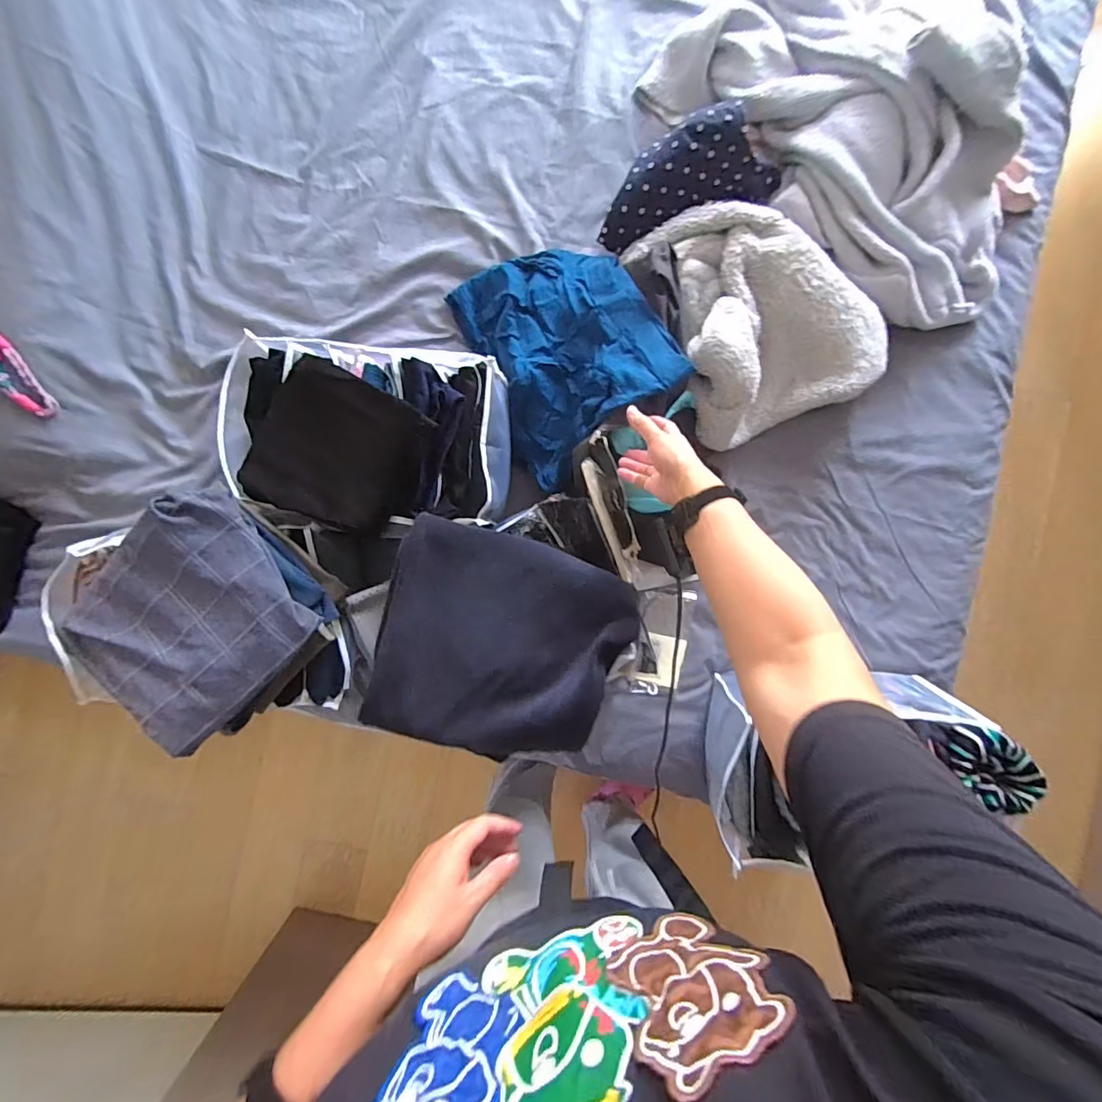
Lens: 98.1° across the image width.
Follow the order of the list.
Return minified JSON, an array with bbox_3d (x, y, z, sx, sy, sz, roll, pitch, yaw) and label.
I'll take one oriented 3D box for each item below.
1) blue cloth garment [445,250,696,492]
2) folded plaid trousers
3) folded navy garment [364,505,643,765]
[{"bbox_3d":[0.019,-0.328,0.758,0.258,0.223,0.388,-26,90,-1],"label":"blue cloth garment"},{"bbox_3d":[-0.465,0.091,0.615,0.259,0.053,0.296,45,89,-1],"label":"folded plaid trousers"},{"bbox_3d":[-0.068,0.108,0.544,0.281,0.066,0.246,22,89,-1],"label":"folded navy garment"}]

